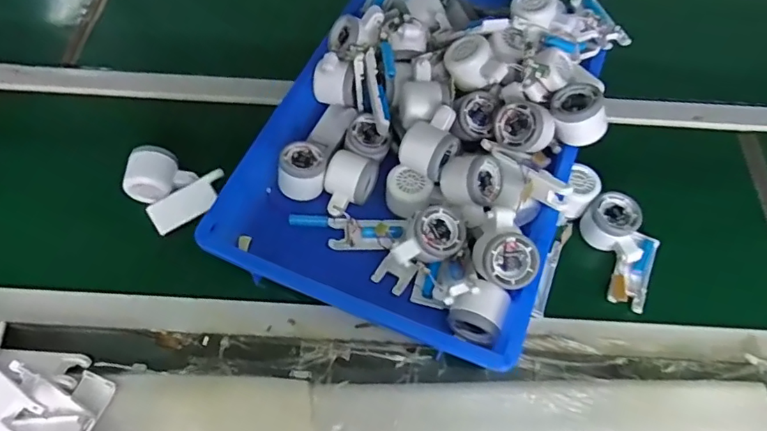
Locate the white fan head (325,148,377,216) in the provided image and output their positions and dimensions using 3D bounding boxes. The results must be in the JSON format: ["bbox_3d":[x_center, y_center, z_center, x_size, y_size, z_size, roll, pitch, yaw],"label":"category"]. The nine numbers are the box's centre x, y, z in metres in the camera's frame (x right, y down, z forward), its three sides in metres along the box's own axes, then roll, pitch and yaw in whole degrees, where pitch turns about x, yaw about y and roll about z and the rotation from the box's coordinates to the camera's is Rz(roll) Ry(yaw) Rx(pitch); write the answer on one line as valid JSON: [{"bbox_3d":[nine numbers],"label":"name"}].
[{"bbox_3d":[-0.046,-0.040,0.659,0.053,0.047,0.077,22,62,10],"label":"white fan head"}]

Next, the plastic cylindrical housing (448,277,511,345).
[{"bbox_3d":[0.102,0.104,0.569,0.054,0.054,0.052,21,62,9],"label":"plastic cylindrical housing"}]

